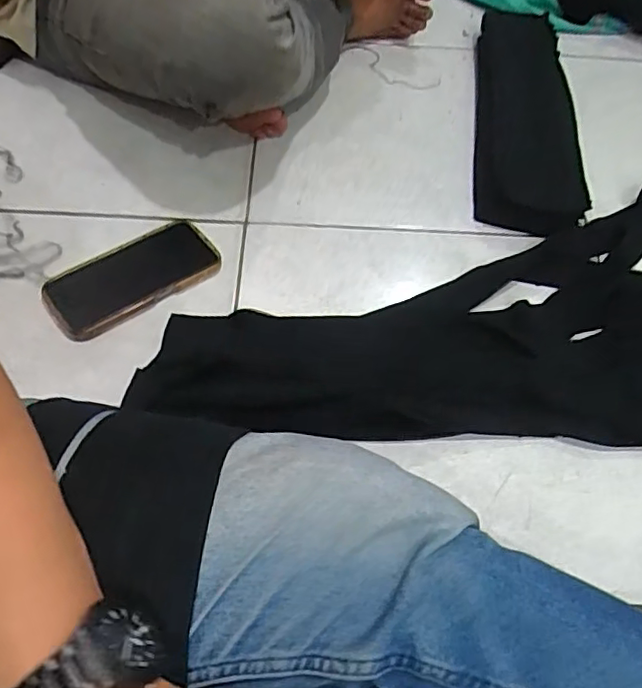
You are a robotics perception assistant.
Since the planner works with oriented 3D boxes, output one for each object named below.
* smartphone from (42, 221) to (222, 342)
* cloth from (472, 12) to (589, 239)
[{"bbox_3d":[-0.186,-0.067,0.591,0.165,0.010,0.079,-29,62,-21],"label":"smartphone"},{"bbox_3d":[0.259,-0.310,0.769,0.118,0.049,0.437,8,55,2],"label":"cloth"}]

